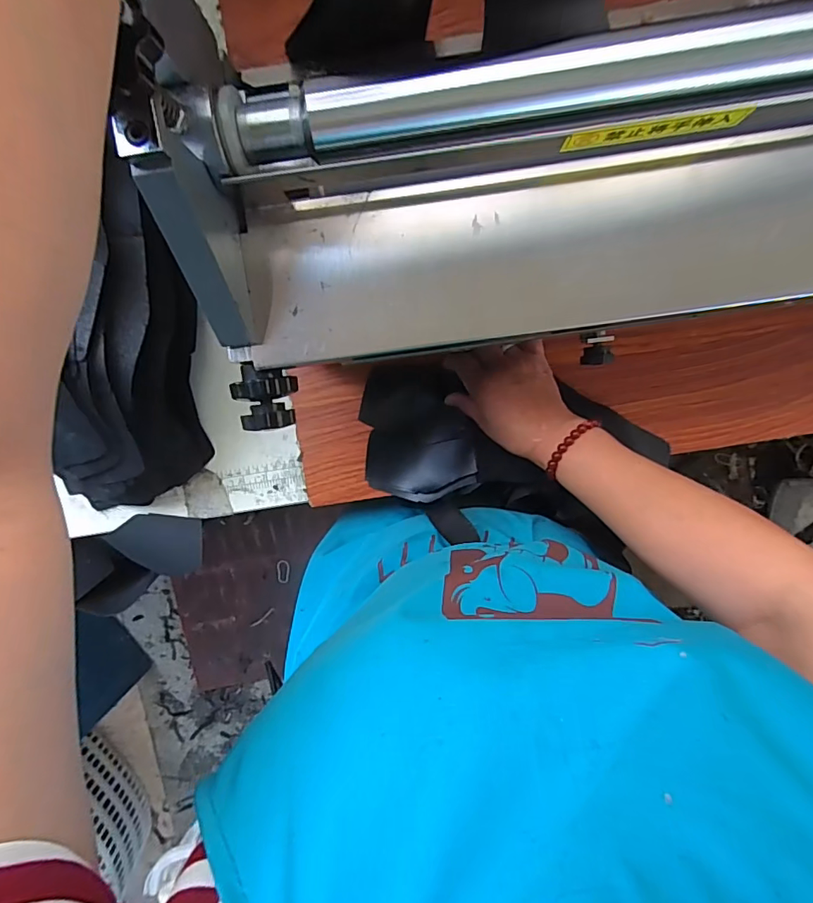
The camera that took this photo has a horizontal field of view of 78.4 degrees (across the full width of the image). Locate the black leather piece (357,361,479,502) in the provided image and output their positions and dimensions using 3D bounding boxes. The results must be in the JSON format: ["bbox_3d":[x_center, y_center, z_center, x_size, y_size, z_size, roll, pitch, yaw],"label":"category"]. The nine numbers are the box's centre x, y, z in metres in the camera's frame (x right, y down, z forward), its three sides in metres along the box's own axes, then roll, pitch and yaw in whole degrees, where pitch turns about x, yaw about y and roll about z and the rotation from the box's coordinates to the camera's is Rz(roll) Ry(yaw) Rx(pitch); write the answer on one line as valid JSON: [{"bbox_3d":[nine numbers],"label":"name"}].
[{"bbox_3d":[0.013,-0.018,0.504,0.109,0.027,0.133,-2,97,2],"label":"black leather piece"}]

